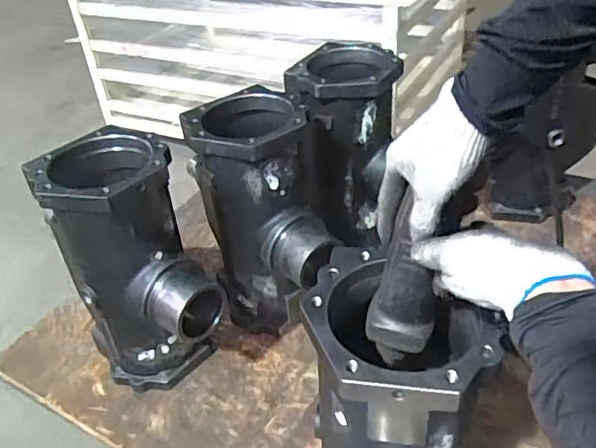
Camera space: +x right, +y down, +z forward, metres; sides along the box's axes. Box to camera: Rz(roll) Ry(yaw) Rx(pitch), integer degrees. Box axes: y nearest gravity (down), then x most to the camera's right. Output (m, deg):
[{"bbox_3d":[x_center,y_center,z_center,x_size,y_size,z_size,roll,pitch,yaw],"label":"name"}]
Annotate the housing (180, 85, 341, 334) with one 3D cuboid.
[{"bbox_3d":[-0.060,0.022,0.992,0.169,0.417,0.239,-16,39,-12],"label":"housing"}]

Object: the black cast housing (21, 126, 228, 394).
[{"bbox_3d":[-0.254,0.093,0.923,0.189,0.415,0.264,-28,42,-26],"label":"black cast housing"}]

